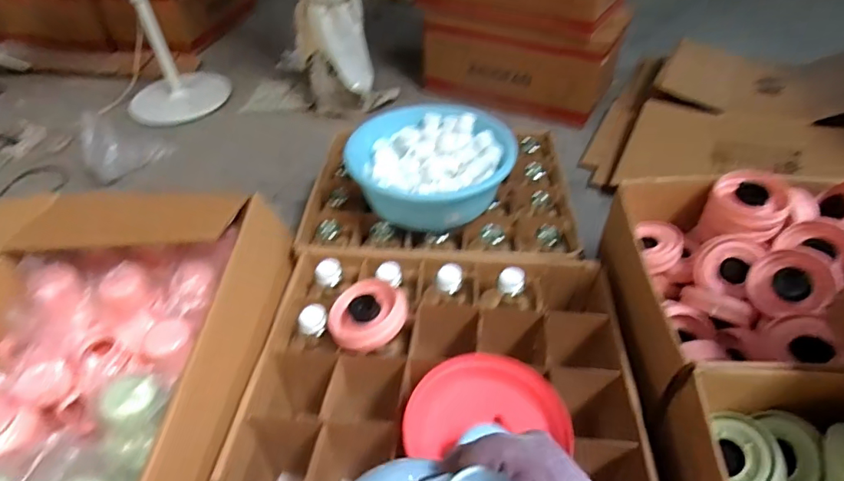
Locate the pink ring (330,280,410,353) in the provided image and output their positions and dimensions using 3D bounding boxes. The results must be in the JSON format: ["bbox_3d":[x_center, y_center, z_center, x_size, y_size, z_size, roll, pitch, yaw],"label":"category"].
[{"bbox_3d":[-0.091,0.127,0.860,0.136,0.026,0.123,-2,73,20],"label":"pink ring"}]

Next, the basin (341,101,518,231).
[{"bbox_3d":[0.014,-0.186,1.145,0.342,0.111,0.353,-1,43,1],"label":"basin"}]

